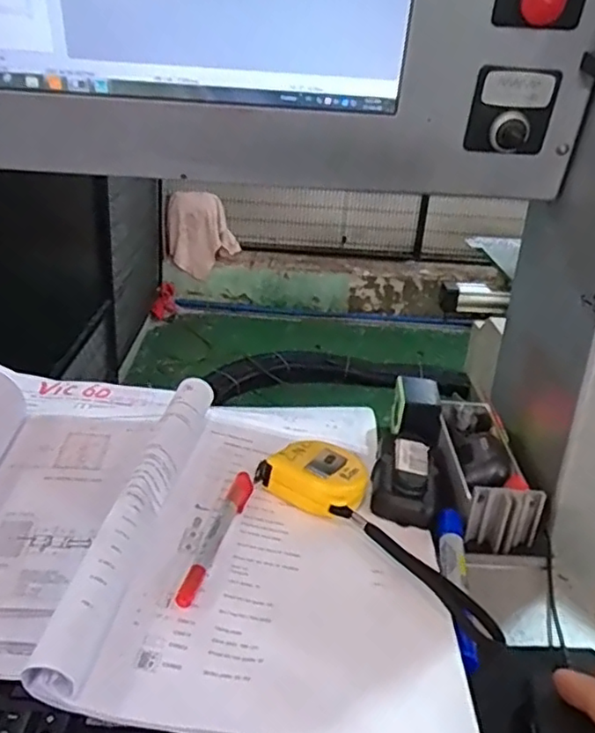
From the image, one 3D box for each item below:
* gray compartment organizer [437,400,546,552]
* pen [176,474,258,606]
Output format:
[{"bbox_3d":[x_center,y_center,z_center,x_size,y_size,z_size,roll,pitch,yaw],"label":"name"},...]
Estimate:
[{"bbox_3d":[0.146,0.078,0.511,0.057,0.043,0.153,4,26,-1],"label":"gray compartment organizer"},{"bbox_3d":[-0.050,0.106,0.409,0.014,0.011,0.130,9,27,10],"label":"pen"}]

